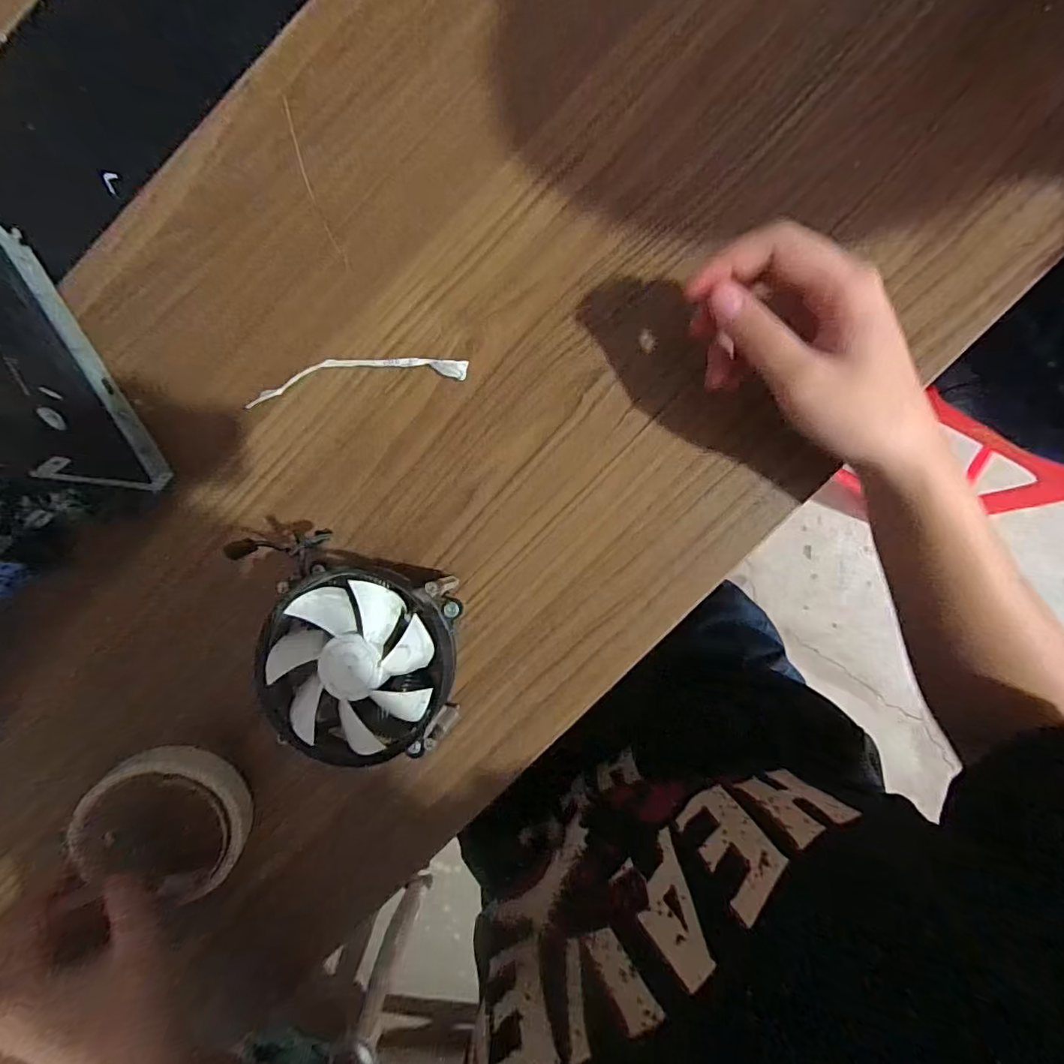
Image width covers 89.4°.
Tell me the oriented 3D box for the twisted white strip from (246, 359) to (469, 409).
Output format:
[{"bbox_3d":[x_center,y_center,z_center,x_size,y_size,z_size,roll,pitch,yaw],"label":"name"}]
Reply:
[{"bbox_3d":[-0.106,-0.095,0.325,0.135,0.006,0.023,-6,90,5],"label":"twisted white strip"}]

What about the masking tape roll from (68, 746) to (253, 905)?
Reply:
[{"bbox_3d":[-0.211,0.169,0.313,0.088,0.019,0.089,0,92,-14],"label":"masking tape roll"}]

